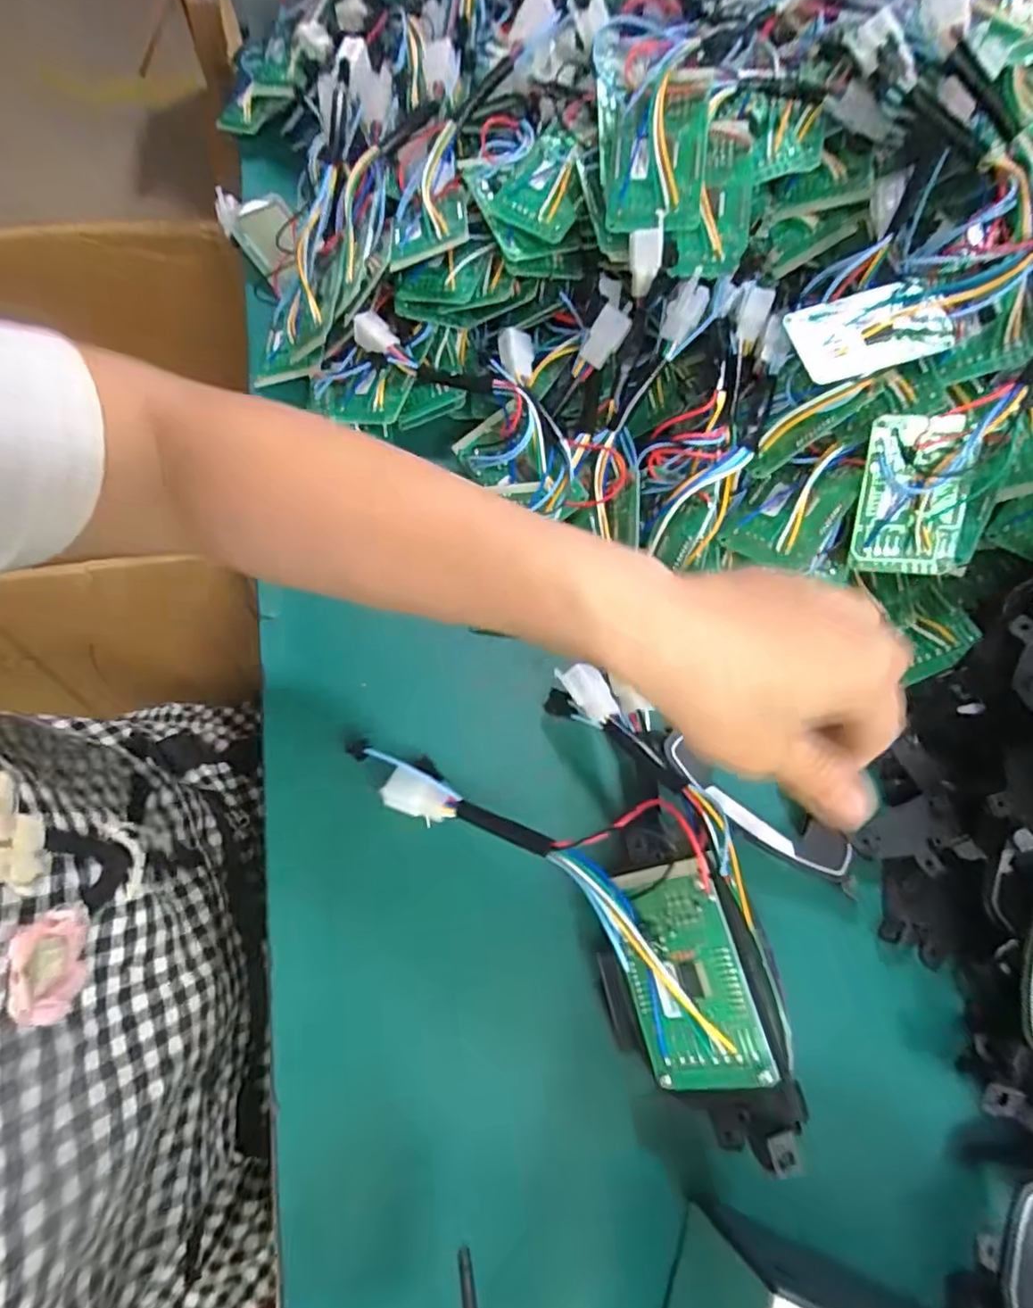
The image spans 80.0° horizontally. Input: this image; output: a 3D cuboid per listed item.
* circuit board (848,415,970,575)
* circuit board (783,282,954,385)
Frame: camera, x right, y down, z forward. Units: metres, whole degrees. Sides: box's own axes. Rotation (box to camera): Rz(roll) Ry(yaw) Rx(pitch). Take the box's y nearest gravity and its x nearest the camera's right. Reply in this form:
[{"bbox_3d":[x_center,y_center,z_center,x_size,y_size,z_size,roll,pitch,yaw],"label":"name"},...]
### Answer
[{"bbox_3d":[0.197,-0.077,0.306,0.047,0.009,0.075,4,109,15],"label":"circuit board"},{"bbox_3d":[0.177,-0.164,0.312,0.063,0.008,0.047,-18,72,16],"label":"circuit board"}]

